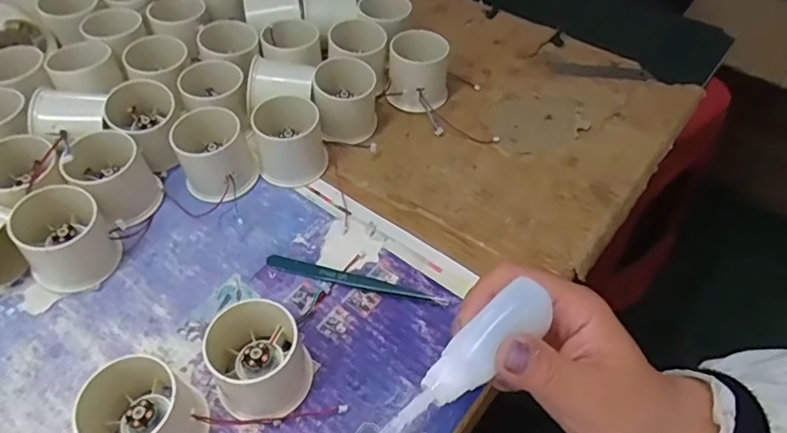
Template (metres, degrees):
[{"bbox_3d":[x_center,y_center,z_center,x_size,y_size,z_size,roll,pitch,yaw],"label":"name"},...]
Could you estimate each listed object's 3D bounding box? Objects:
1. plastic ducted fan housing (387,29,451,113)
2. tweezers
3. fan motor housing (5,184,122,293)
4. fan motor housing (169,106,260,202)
[{"bbox_3d":[0.022,-0.125,0.475,0.052,0.051,0.056,6,52,3],"label":"plastic ducted fan housing"},{"bbox_3d":[-0.027,0.044,0.373,0.127,0.006,0.010,13,53,9],"label":"tweezers"},{"bbox_3d":[-0.220,0.014,0.363,0.053,0.048,0.057,1,52,-1],"label":"fan motor housing"},{"bbox_3d":[-0.137,-0.048,0.413,0.053,0.047,0.065,-23,56,-17],"label":"fan motor housing"}]

